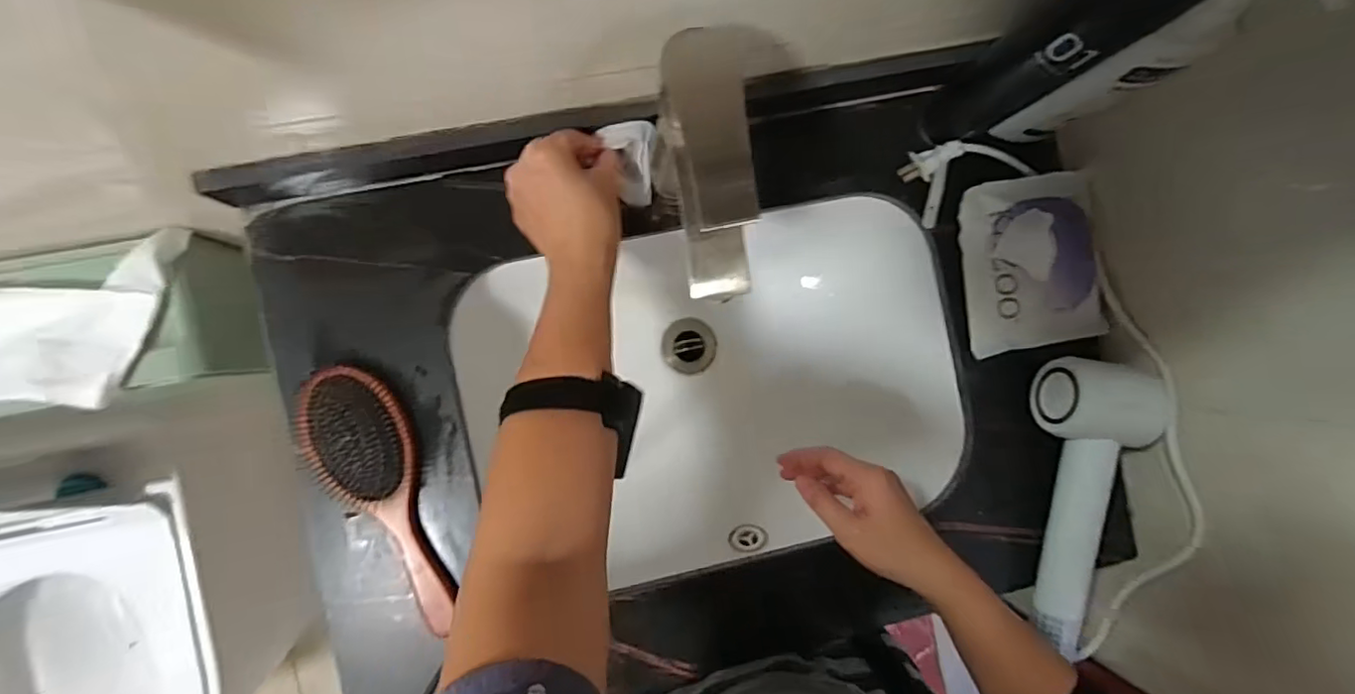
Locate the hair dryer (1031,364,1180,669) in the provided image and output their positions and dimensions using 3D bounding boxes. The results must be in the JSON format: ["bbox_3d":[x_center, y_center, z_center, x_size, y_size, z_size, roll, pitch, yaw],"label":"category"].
[{"bbox_3d":[0.344,0.137,0.491,0.073,0.061,0.251,5,88,-5],"label":"hair dryer"}]

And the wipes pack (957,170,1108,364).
[{"bbox_3d":[0.306,-0.072,0.498,0.126,0.038,0.144,-10,90,-6],"label":"wipes pack"}]

